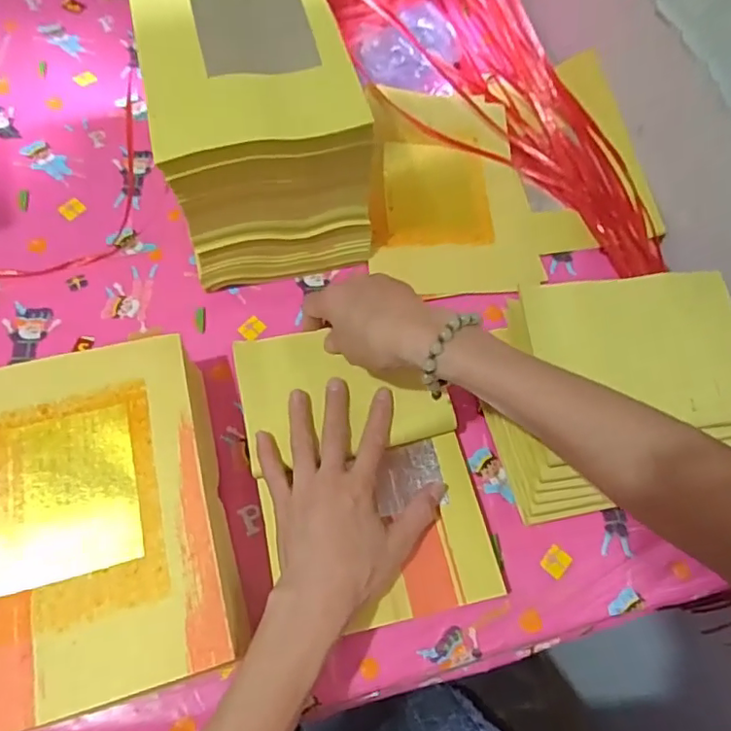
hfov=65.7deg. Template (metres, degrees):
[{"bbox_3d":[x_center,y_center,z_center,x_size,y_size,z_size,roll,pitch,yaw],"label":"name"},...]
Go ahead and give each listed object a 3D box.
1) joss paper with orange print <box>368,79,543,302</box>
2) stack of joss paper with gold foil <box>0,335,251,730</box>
[{"bbox_3d":[0.082,-0.174,0.558,0.161,0.045,0.220,-3,65,-5],"label":"joss paper with orange print"},{"bbox_3d":[-0.182,0.103,0.392,0.161,0.064,0.227,-13,66,-9],"label":"stack of joss paper with gold foil"}]

